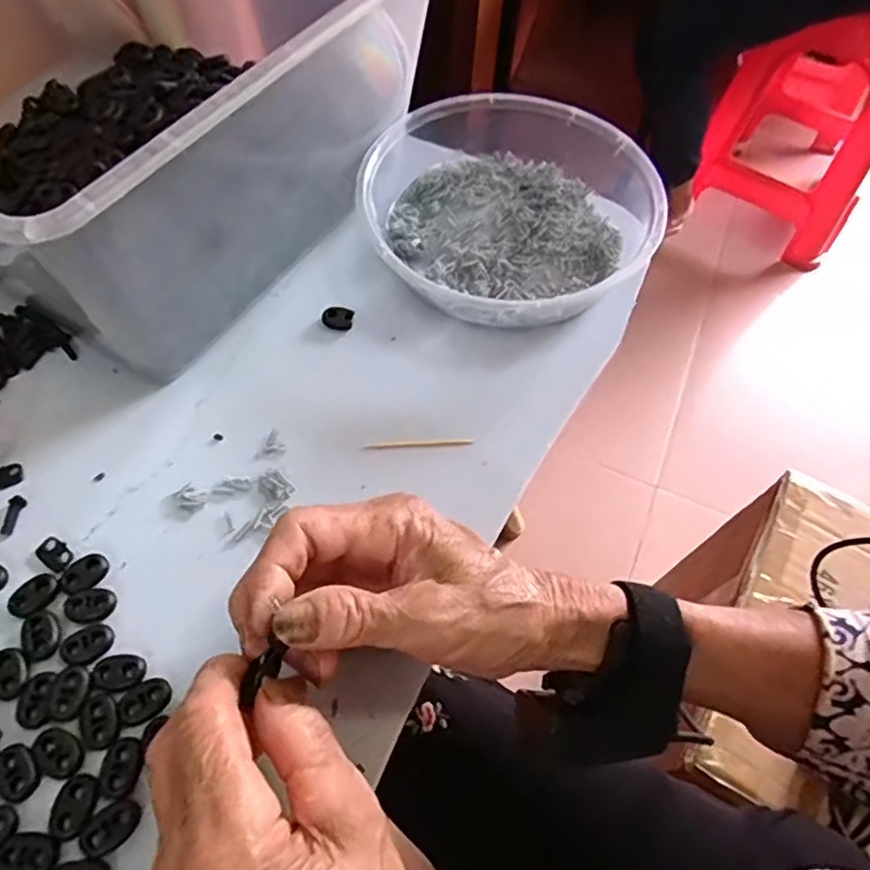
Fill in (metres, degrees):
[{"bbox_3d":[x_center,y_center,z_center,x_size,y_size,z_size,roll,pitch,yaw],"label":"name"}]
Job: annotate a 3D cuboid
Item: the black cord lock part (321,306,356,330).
[{"bbox_3d":[-0.059,-0.071,0.382,0.018,0.006,0.014,15,57,5],"label":"black cord lock part"}]

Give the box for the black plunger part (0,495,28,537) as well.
[{"bbox_3d":[-0.209,0.039,0.311,0.007,0.005,0.021,7,57,-1],"label":"black plunger part"}]

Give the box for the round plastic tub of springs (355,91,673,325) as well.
[{"bbox_3d":[0.046,-0.152,0.408,0.187,0.048,0.185,2,57,-3],"label":"round plastic tub of springs"}]

